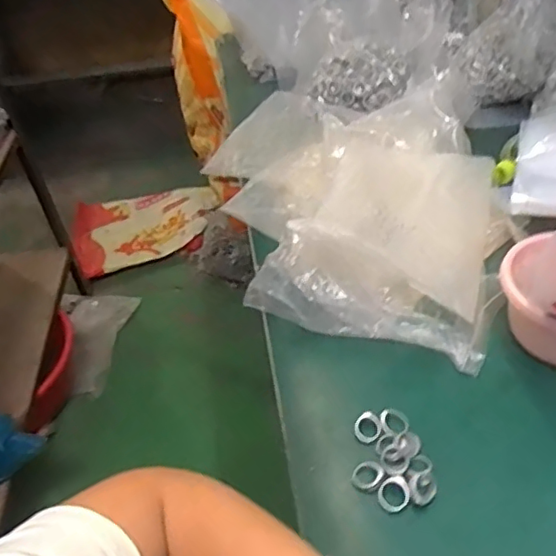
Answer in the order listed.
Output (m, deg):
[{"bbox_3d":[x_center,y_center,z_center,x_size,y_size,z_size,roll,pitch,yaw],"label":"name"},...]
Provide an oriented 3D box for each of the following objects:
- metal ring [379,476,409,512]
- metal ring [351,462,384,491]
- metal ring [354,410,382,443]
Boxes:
[{"bbox_3d":[0.103,0.192,0.520,0.030,0.004,0.026,-42,63,3],"label":"metal ring"},{"bbox_3d":[0.083,0.181,0.537,0.030,0.005,0.028,16,65,42],"label":"metal ring"},{"bbox_3d":[0.088,0.147,0.573,0.028,0.009,0.028,-4,42,4],"label":"metal ring"}]

